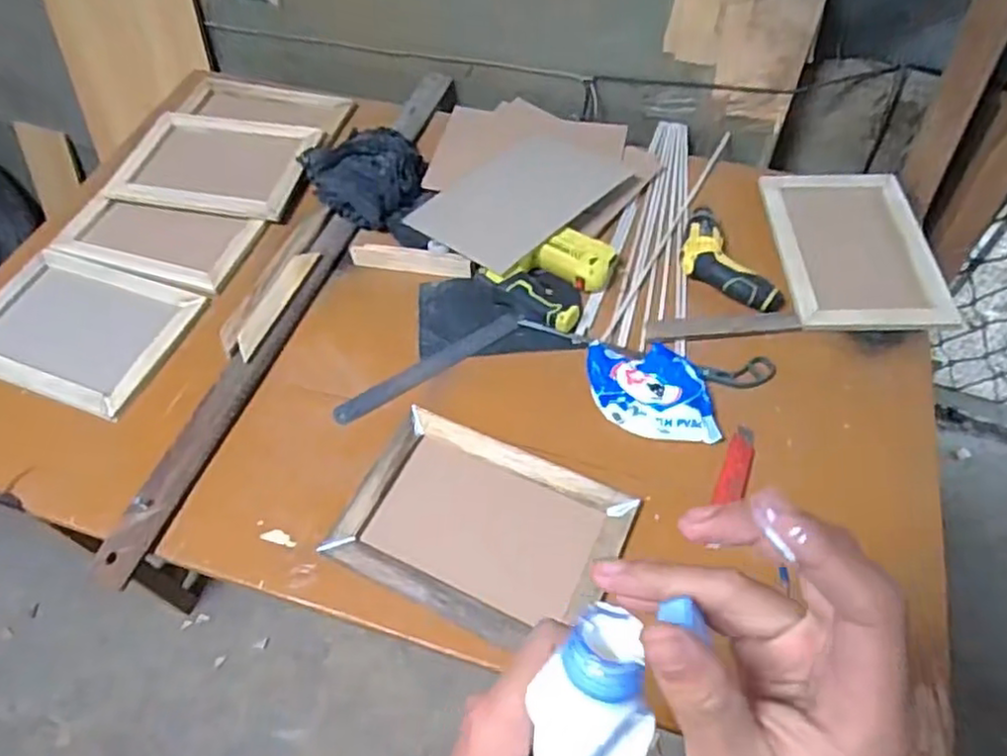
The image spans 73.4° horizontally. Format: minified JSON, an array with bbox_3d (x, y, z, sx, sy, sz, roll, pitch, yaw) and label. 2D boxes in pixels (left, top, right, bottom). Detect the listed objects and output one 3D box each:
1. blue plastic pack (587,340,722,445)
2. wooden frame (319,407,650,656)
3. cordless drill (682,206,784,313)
[{"bbox_3d":[0.182,0.018,0.834,0.160,0.034,0.127,4,55,7],"label":"blue plastic pack"},{"bbox_3d":[-0.022,0.164,0.753,0.288,0.024,0.205,21,59,18],"label":"wooden frame"},{"bbox_3d":[0.298,-0.162,0.943,0.091,0.043,0.195,-25,57,-13],"label":"cordless drill"}]

